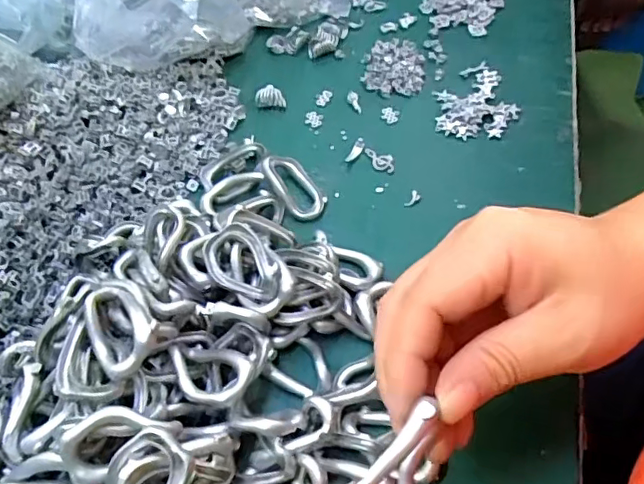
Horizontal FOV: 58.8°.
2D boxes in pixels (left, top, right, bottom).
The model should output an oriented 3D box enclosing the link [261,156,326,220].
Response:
[{"bbox_3d":[-0.017,-0.034,0.350,0.027,0.008,0.047,-31,78,-37],"label":"link"}]

